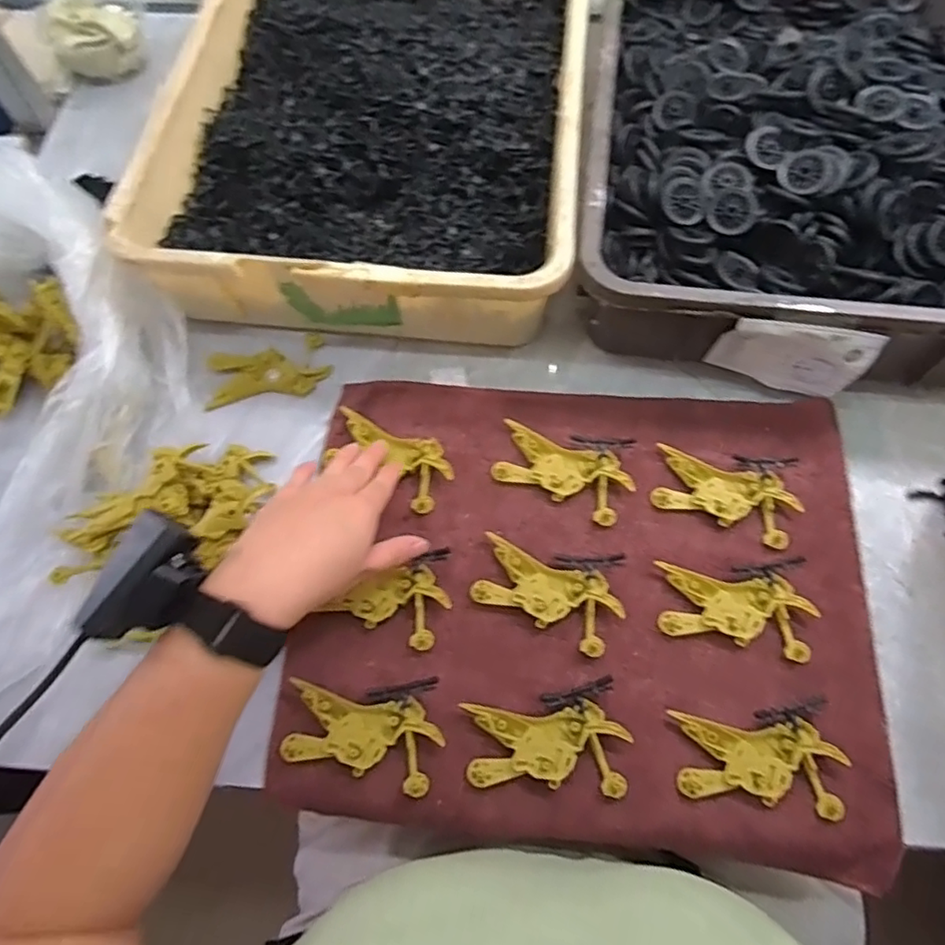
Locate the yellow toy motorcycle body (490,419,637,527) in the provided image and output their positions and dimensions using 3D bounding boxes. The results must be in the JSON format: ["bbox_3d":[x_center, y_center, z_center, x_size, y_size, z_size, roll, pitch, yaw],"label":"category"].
[{"bbox_3d":[0.070,-0.001,0.484,0.101,0.009,0.051,23,69,11],"label":"yellow toy motorcycle body"}]

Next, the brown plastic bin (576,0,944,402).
[{"bbox_3d":[0.296,-0.316,0.564,0.364,0.093,0.524,8,67,6],"label":"brown plastic bin"}]

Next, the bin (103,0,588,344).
[{"bbox_3d":[-0.077,-0.352,0.595,0.346,0.096,0.501,5,67,4],"label":"bin"}]

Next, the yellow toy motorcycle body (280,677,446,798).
[{"bbox_3d":[-0.073,0.172,0.414,0.101,0.006,0.052,12,68,7],"label":"yellow toy motorcycle body"}]

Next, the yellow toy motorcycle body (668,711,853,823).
[{"bbox_3d":[0.183,0.185,0.403,0.100,0.012,0.051,7,67,5],"label":"yellow toy motorcycle body"}]

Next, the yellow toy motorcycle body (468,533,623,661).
[{"bbox_3d":[0.053,0.086,0.448,0.101,0.007,0.051,24,69,12],"label":"yellow toy motorcycle body"}]

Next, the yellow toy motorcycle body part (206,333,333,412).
[{"bbox_3d":[-0.174,-0.084,0.531,0.103,0.011,0.049,-15,67,-4],"label":"yellow toy motorcycle body part"}]

